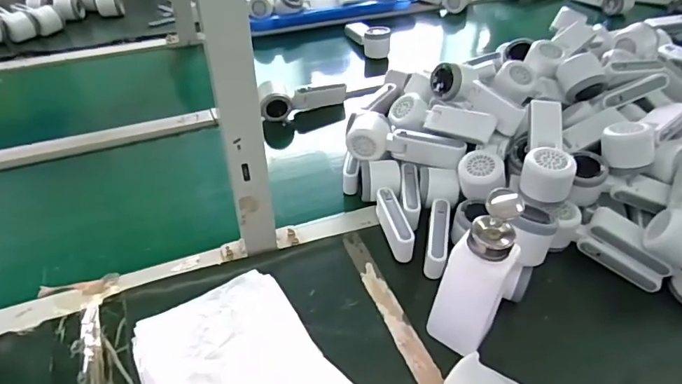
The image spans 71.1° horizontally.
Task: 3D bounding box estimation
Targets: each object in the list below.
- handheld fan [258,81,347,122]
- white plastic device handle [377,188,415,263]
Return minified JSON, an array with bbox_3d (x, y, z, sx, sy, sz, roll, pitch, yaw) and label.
[{"bbox_3d":[-0.073,-0.176,0.871,0.166,0.049,0.059,-18,45,-20],"label":"handheld fan"},{"bbox_3d":[0.070,0.043,0.627,0.025,0.045,0.100,-6,42,-8],"label":"white plastic device handle"}]

